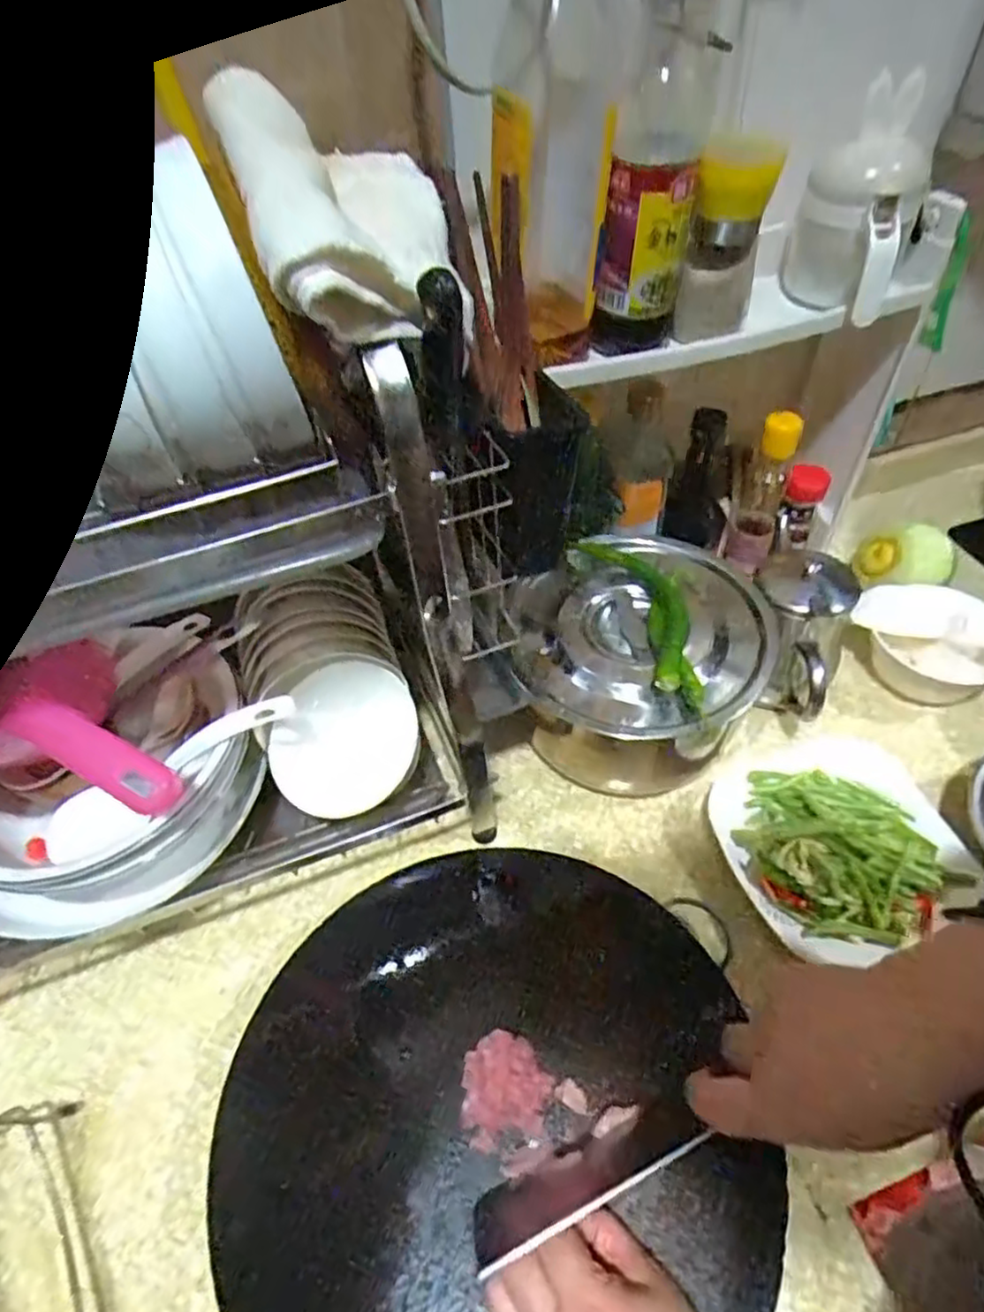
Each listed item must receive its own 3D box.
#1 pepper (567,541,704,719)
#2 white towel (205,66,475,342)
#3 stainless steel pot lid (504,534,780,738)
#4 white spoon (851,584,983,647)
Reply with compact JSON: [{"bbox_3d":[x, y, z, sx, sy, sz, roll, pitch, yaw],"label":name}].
[{"bbox_3d":[0.131,-0.042,0.578,0.063,0.035,0.200,-14,50,-7],"label":"pepper"},{"bbox_3d":[-0.065,-0.212,0.326,0.098,0.095,0.124,-16,50,-9],"label":"white towel"},{"bbox_3d":[0.124,-0.017,0.591,0.208,0.043,0.218,-2,50,3],"label":"stainless steel pot lid"},{"bbox_3d":[0.441,-0.035,0.644,0.185,0.018,0.068,17,53,18],"label":"white spoon"}]

